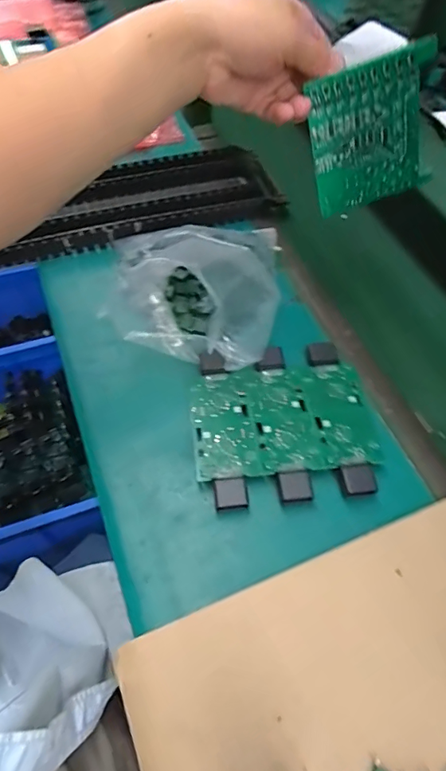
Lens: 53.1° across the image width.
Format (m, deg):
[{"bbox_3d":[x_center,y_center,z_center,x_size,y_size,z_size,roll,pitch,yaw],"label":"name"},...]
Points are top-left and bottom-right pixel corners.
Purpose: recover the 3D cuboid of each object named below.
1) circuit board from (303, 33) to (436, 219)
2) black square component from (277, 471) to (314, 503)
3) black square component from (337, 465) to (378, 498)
[{"bbox_3d":[0.132,-0.222,0.402,0.102,0.118,0.007,-17,45,9],"label":"circuit board"},{"bbox_3d":[0.068,0.095,0.418,0.031,0.007,0.027,-3,58,-4],"label":"black square component"},{"bbox_3d":[0.129,0.090,0.424,0.033,0.008,0.028,-8,58,-7],"label":"black square component"}]

